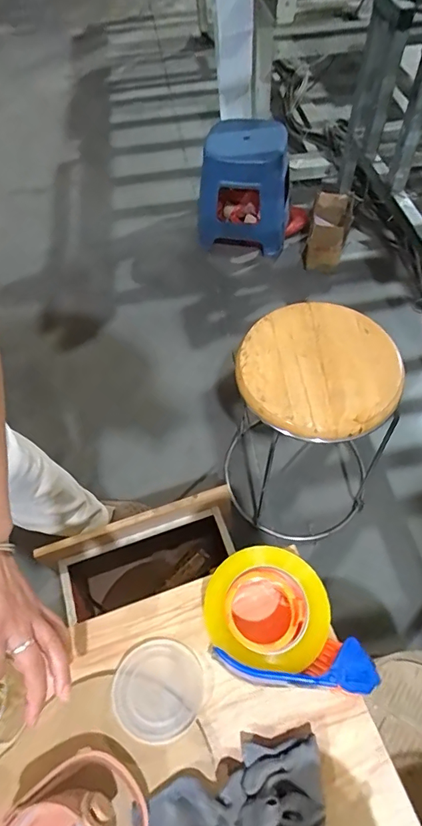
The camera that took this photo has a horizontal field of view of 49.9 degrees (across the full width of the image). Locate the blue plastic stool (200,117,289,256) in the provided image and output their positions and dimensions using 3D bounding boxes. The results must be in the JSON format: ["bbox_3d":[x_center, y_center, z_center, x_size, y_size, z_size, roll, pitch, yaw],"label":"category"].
[{"bbox_3d":[0.109,-0.741,1.549,0.314,0.354,0.259,-3,58,1],"label":"blue plastic stool"}]

